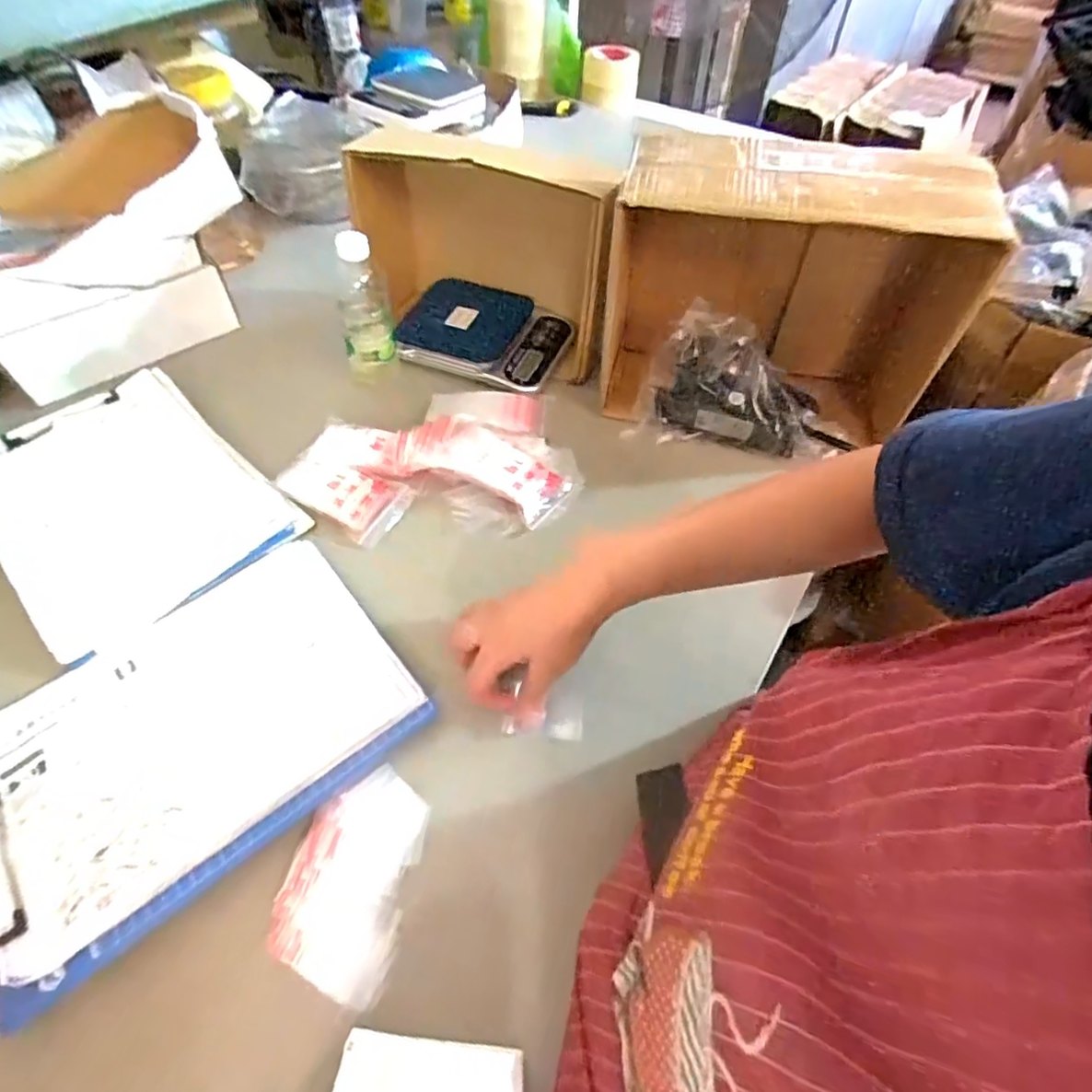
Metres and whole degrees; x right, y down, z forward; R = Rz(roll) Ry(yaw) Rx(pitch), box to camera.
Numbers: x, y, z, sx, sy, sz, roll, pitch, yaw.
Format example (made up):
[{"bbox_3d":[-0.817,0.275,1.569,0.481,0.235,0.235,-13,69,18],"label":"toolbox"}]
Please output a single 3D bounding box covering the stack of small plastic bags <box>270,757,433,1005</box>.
[{"bbox_3d":[-0.132,0.223,0.410,0.081,0.010,0.132,7,55,5],"label":"stack of small plastic bags"}]

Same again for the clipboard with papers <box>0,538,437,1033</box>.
[{"bbox_3d":[-0.273,0.136,0.465,0.299,0.013,0.226,-34,61,-22],"label":"clipboard with papers"}]

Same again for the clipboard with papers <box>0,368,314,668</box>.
[{"bbox_3d":[-0.420,-0.054,0.597,0.220,0.015,0.312,-38,63,-24],"label":"clipboard with papers"}]

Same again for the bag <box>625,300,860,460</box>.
[{"bbox_3d":[0.214,-0.167,0.628,0.223,0.116,0.079,10,55,7],"label":"bag"}]

